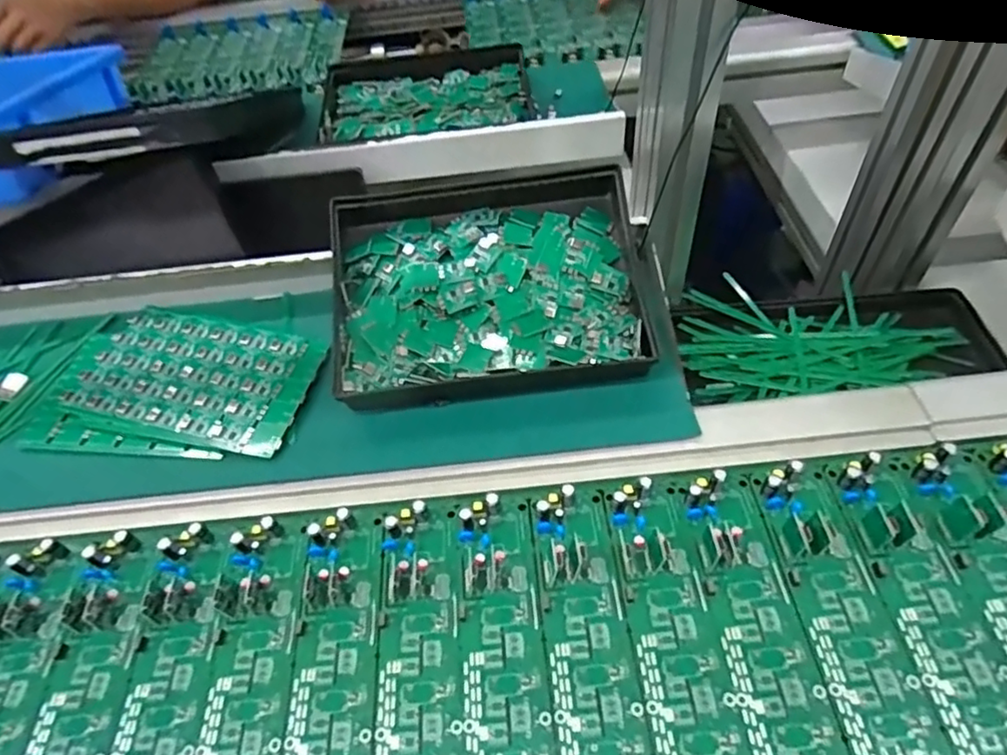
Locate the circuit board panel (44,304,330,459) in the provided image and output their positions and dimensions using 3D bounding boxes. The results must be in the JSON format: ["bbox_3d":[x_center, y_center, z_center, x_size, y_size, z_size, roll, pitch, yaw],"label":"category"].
[{"bbox_3d":[-0.242,-0.005,0.480,0.200,0.011,0.106,10,52,14],"label":"circuit board panel"}]

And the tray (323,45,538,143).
[{"bbox_3d":[-0.082,-0.301,0.700,0.228,0.051,0.196,-6,50,2],"label":"tray"}]

